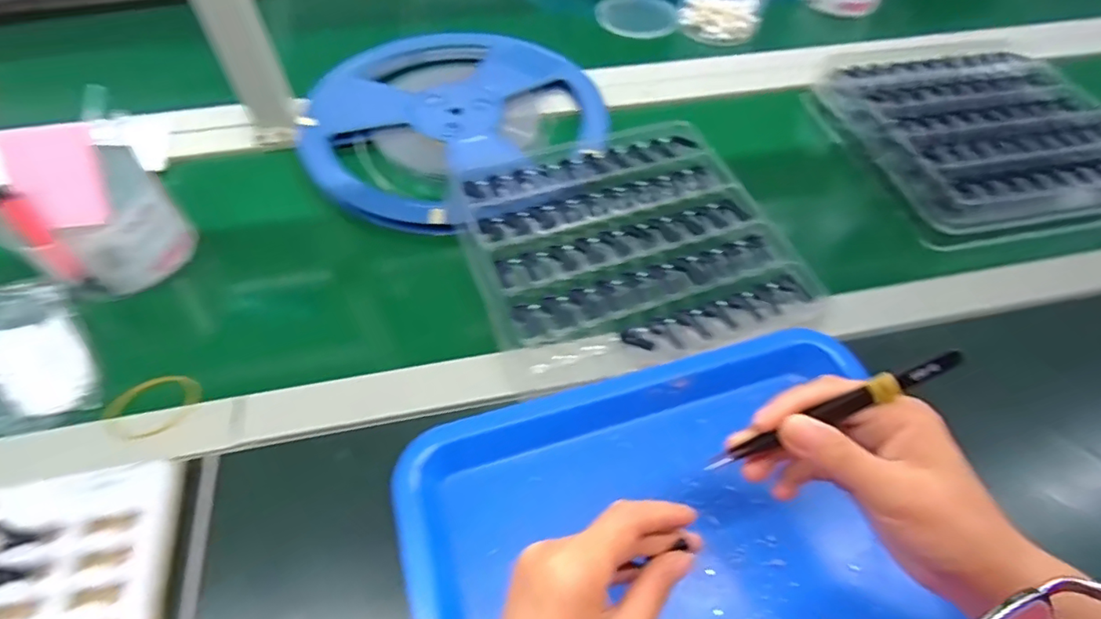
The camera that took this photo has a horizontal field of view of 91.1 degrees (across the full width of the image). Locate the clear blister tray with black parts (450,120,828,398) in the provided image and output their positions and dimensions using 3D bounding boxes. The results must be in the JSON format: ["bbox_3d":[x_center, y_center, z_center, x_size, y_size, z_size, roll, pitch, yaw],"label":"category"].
[{"bbox_3d":[0.061,-0.067,0.482,0.258,0.027,0.254,-14,55,-11],"label":"clear blister tray with black parts"}]

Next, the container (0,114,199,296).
[{"bbox_3d":[-0.377,-0.081,0.447,0.111,0.107,0.099,-37,62,-25],"label":"container"}]

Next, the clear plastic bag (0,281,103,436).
[{"bbox_3d":[-0.398,0.036,0.408,0.077,0.030,0.131,-27,58,-19],"label":"clear plastic bag"}]

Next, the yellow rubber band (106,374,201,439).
[{"bbox_3d":[-0.292,0.073,0.396,0.064,0.010,0.053,-11,46,-7],"label":"yellow rubber band"}]

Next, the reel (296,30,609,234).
[{"bbox_3d":[-0.111,-0.219,0.589,0.317,0.028,0.300,-36,62,-25],"label":"reel"}]

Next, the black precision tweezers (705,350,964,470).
[{"bbox_3d":[0.139,0.052,0.271,0.129,0.014,0.009,-29,56,13],"label":"black precision tweezers"}]

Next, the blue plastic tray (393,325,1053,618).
[{"bbox_3d":[0.089,0.161,0.326,0.321,0.046,0.269,-15,55,-12],"label":"blue plastic tray"}]

